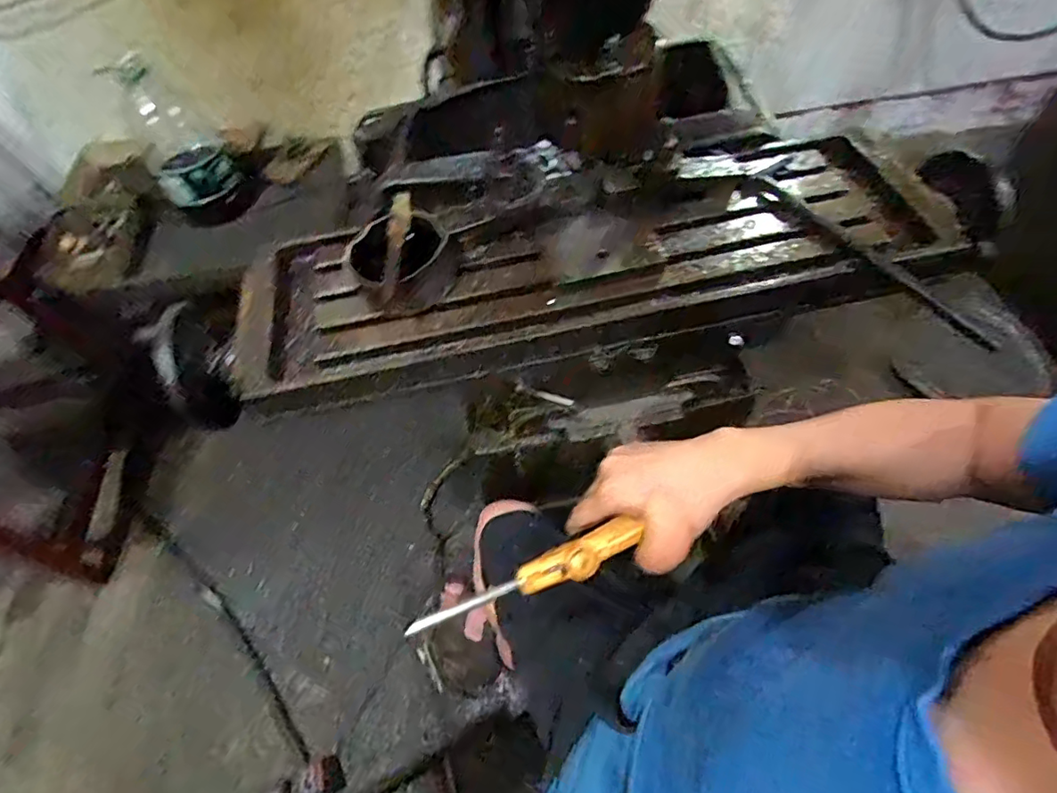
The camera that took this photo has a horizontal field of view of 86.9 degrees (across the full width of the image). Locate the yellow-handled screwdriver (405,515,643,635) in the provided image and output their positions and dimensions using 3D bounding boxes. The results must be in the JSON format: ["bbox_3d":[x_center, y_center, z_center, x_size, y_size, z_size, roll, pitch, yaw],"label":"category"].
[{"bbox_3d":[0.002,0.118,0.361,0.158,0.020,0.029,-21,58,-11],"label":"yellow-handled screwdriver"}]

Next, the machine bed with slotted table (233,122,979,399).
[{"bbox_3d":[0.074,-0.181,0.655,0.830,0.100,0.265,-11,57,-3],"label":"machine bed with slotted table"}]

